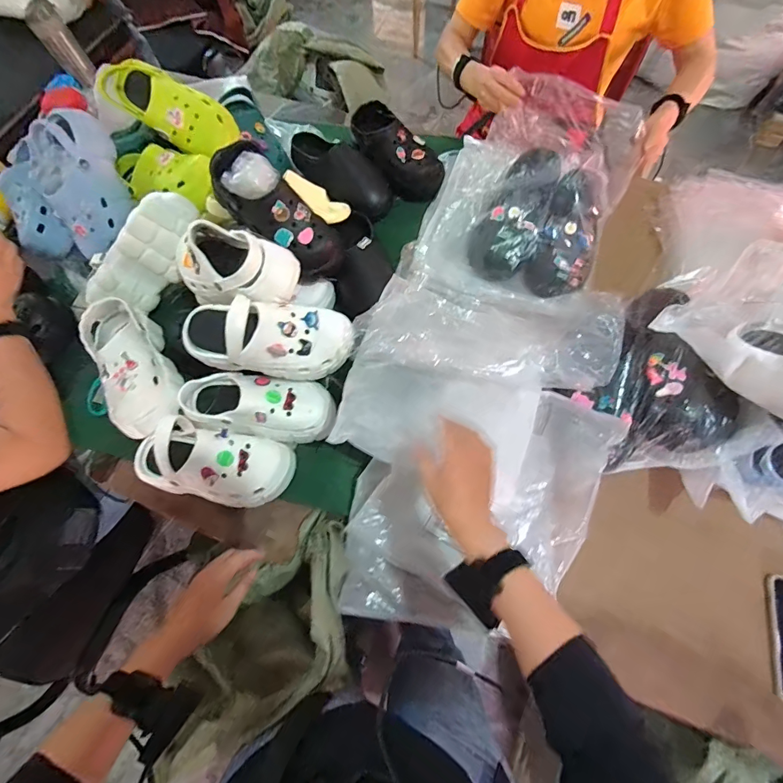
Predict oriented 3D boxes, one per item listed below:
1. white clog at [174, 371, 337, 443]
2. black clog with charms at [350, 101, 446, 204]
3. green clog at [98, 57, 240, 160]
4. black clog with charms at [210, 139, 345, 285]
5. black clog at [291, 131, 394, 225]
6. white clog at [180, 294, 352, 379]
[{"bbox_3d":[-0.214,0.025,0.672,0.237,0.077,0.095,5,69,3],"label":"white clog"},{"bbox_3d":[0.004,-0.508,0.878,0.137,0.085,0.241,-33,72,-11],"label":"black clog with charms"},{"bbox_3d":[-0.432,-0.542,0.790,0.249,0.093,0.123,27,72,-2],"label":"green clog"},{"bbox_3d":[-0.181,-0.289,0.676,0.249,0.085,0.097,42,72,-24],"label":"black clog with charms"},{"bbox_3d":[-0.120,-0.465,0.858,0.121,0.082,0.272,-38,73,-12],"label":"black clog"},{"bbox_3d":[-0.179,-0.081,0.602,0.245,0.110,0.098,3,69,-12],"label":"white clog"}]

